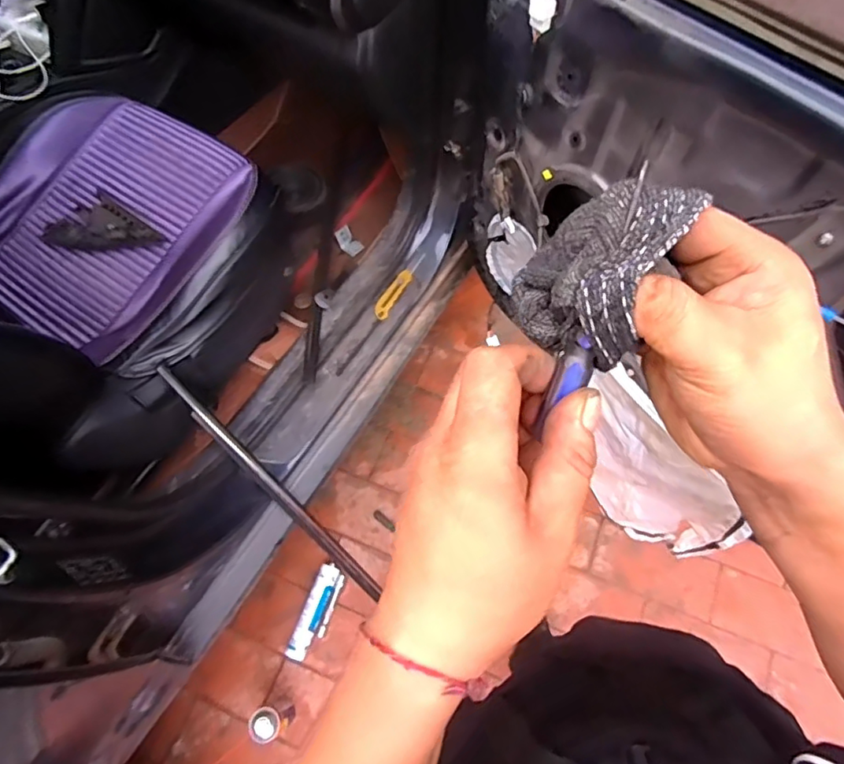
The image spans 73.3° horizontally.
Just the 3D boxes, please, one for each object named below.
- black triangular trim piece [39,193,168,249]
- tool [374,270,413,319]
[{"bbox_3d":[-0.538,-0.270,0.959,0.214,0.017,0.097,8,82,9],"label":"black triangular trim piece"},{"bbox_3d":[-0.063,-0.192,1.236,0.033,0.015,0.125,29,68,12],"label":"tool"}]

